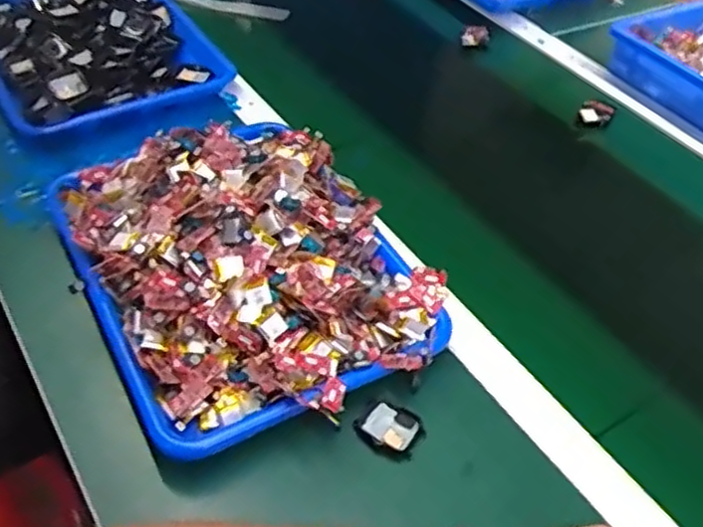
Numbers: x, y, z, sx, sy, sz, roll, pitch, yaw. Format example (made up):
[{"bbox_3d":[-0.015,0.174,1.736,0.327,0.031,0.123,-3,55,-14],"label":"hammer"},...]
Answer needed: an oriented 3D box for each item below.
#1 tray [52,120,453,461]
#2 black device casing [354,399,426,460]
[{"bbox_3d":[-0.092,-0.016,0.613,0.258,0.075,0.331,-20,50,-23],"label":"tray"},{"bbox_3d":[0.028,0.126,0.549,0.047,0.013,0.039,31,50,23],"label":"black device casing"}]

